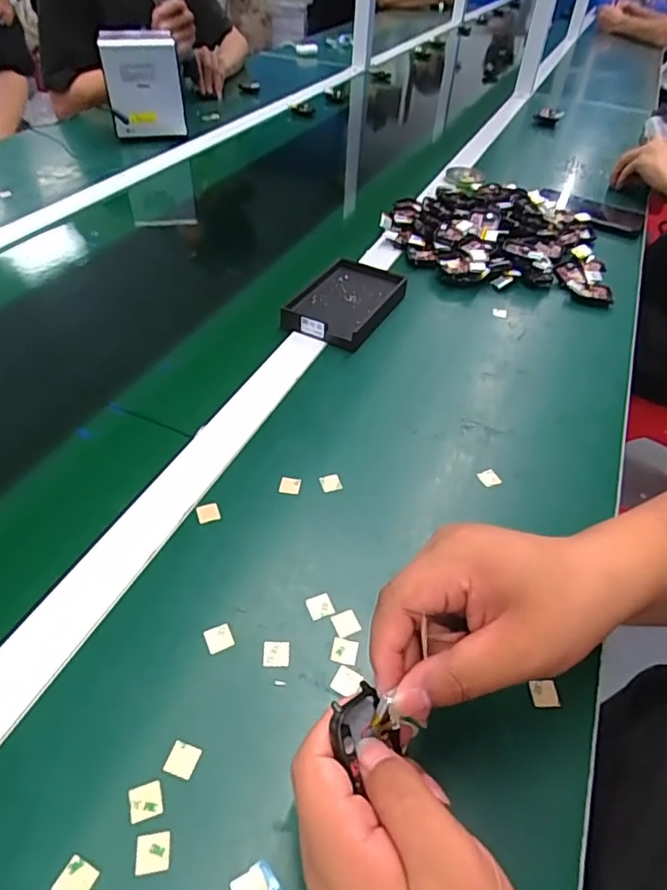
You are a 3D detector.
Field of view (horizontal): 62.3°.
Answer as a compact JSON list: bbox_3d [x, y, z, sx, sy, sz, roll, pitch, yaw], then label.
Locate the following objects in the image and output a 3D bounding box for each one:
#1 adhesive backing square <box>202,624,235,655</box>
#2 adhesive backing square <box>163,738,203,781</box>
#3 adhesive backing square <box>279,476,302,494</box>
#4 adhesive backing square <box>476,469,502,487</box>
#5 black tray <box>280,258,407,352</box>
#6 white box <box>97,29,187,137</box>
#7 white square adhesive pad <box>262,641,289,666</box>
[{"bbox_3d":[-0.071,0.121,0.346,0.017,0.004,0.017,-17,50,-22],"label":"adhesive backing square"},{"bbox_3d":[-0.081,0.169,0.298,0.016,0.004,0.016,17,49,8],"label":"adhesive backing square"},{"bbox_3d":[-0.034,0.032,0.440,0.016,0.004,0.015,10,57,0],"label":"adhesive backing square"},{"bbox_3d":[0.129,0.027,0.458,0.016,0.004,0.015,-13,48,-18],"label":"adhesive backing square"},{"bbox_3d":[0.015,-0.160,0.615,0.093,0.022,0.137,24,48,16],"label":"black tray"},{"bbox_3d":[-0.336,-0.642,0.977,0.125,0.136,0.121,-10,46,-13],"label":"white box"},{"bbox_3d":[-0.035,0.129,0.342,0.016,0.004,0.016,2,43,-4],"label":"white square adhesive pad"}]

